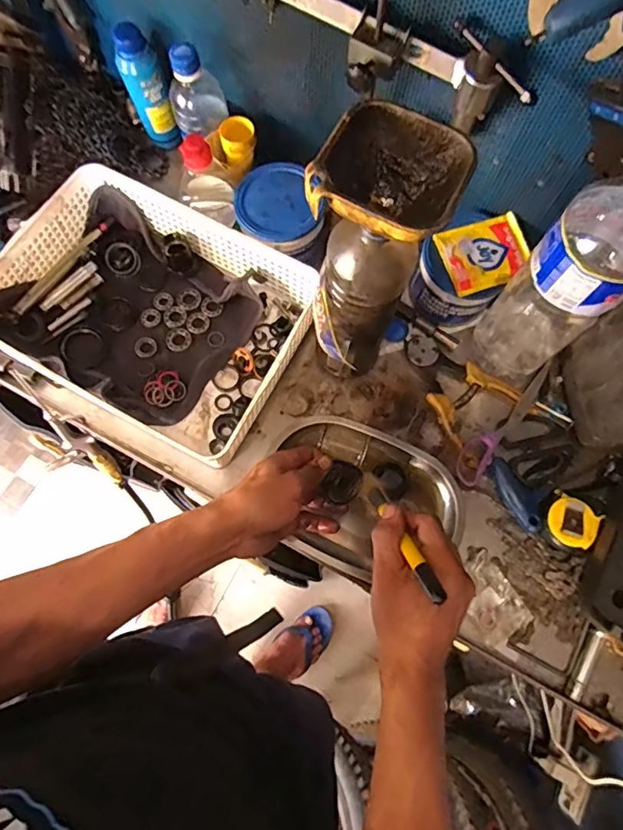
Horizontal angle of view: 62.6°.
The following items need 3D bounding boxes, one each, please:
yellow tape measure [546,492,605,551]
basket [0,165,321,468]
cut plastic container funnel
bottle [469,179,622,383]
[{"bbox_3d":[0.286,0.119,0.569,0.052,0.030,0.052,29,75,7],"label":"yellow tape measure"},{"bbox_3d":[-0.177,-0.119,0.597,0.326,0.080,0.253,26,74,6],"label":"basket"},{"bbox_3d":[0.054,-0.157,0.354,0.090,0.053,0.095,27,74,6],"label":"cut plastic container funnel"},{"bbox_3d":[0.250,-0.130,0.496,0.086,0.305,0.106,34,75,8],"label":"bottle"}]

